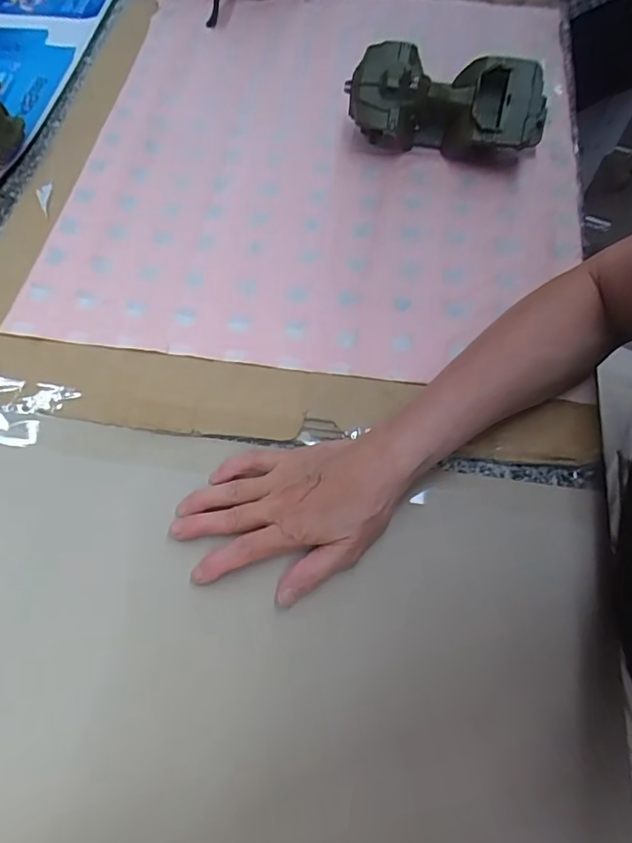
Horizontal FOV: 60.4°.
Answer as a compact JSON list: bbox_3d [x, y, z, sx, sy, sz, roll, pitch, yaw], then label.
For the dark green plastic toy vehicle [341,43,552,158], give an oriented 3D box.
[{"bbox_3d":[0.127,-0.304,0.526,0.182,0.077,0.061,11,64,7],"label":"dark green plastic toy vehicle"}]

